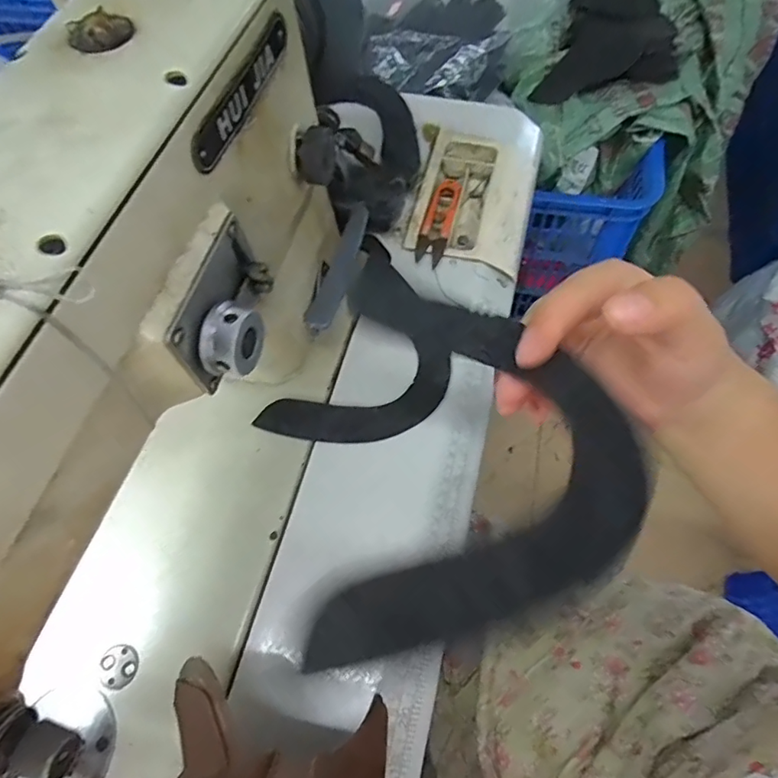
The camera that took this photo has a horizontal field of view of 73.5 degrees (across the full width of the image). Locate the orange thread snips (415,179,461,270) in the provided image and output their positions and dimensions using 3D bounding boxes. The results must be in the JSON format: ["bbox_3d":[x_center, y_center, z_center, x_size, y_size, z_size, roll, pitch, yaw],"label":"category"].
[{"bbox_3d":[0.047,-0.155,0.480,0.024,0.014,0.110,14,66,8],"label":"orange thread snips"}]

